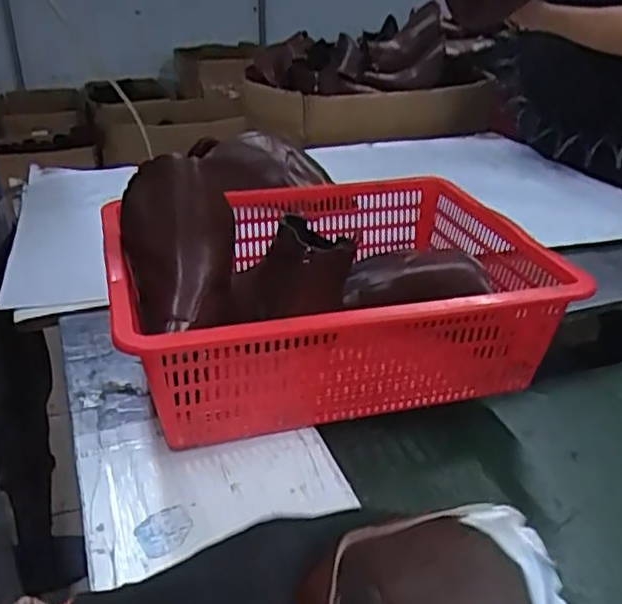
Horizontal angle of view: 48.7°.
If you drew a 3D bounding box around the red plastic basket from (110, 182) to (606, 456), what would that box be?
[{"bbox_3d":[0.021,-0.012,0.807,0.479,0.153,0.366,-9,29,-14],"label":"red plastic basket"}]

